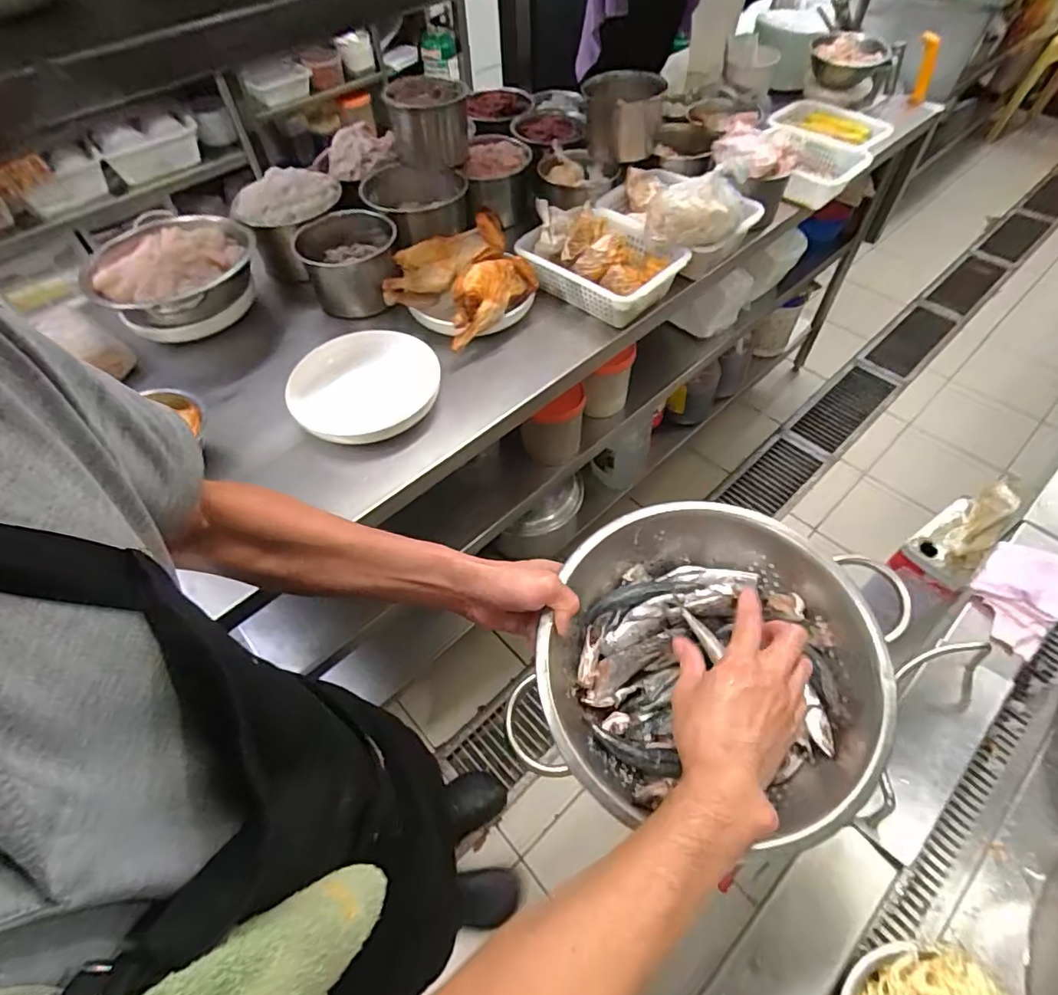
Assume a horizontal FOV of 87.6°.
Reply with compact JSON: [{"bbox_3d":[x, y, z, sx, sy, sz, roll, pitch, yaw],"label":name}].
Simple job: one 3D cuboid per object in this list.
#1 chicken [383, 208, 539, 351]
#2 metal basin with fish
[{"bbox_3d":[-0.105,-0.362,0.902,0.180,0.085,0.228,34,63,23],"label":"chicken"},{"bbox_3d":[0.151,0.144,0.462,0.265,0.098,0.260,-1,55,2],"label":"metal basin with fish"}]

